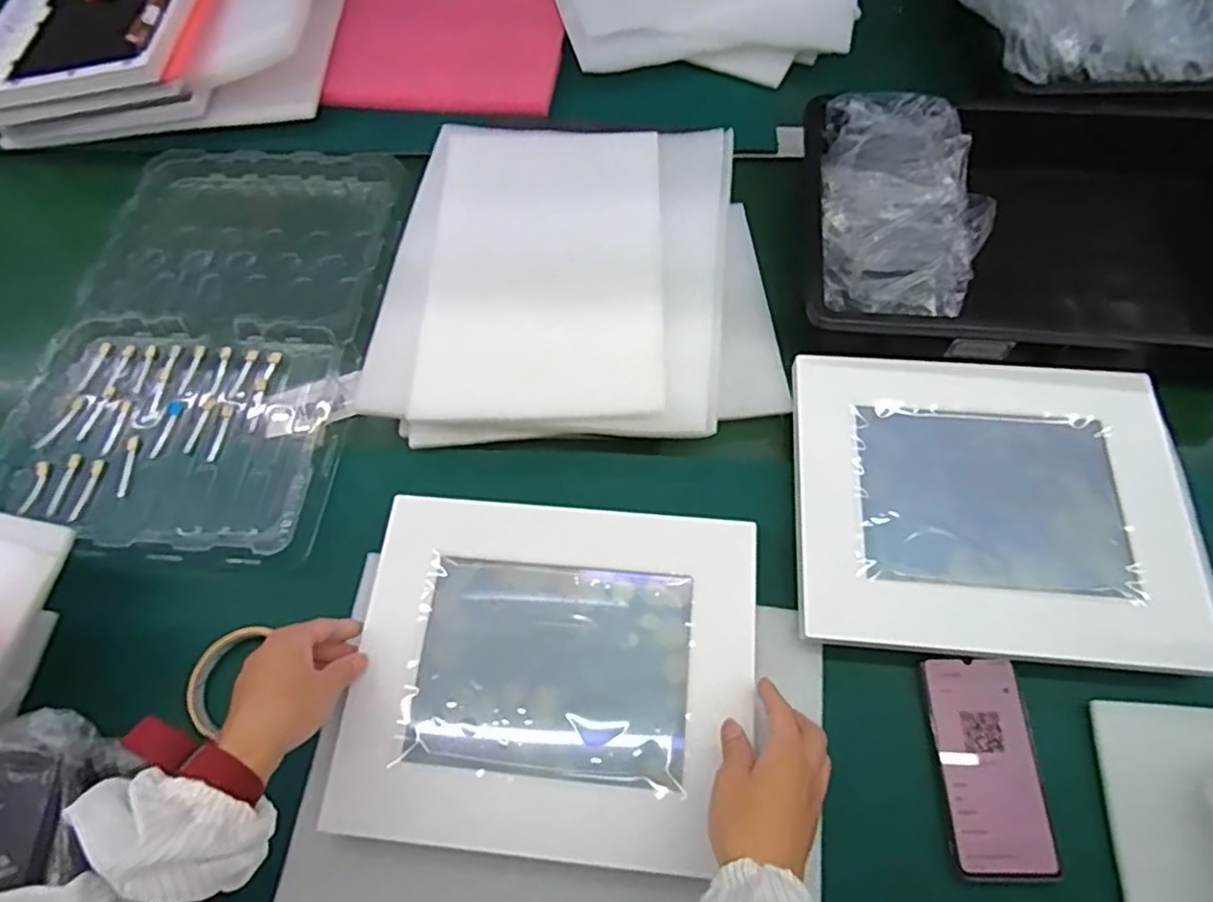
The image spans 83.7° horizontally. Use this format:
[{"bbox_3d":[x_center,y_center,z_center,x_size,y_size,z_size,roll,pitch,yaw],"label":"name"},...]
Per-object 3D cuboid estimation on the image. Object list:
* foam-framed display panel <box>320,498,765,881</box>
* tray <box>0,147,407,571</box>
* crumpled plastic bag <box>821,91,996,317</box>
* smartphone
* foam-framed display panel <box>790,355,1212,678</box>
[{"bbox_3d":[-0.041,0.163,0.511,0.301,0.022,0.244,4,65,4],"label":"foam-framed display panel"},{"bbox_3d":[-0.393,-0.123,0.691,0.327,0.041,0.479,6,65,4],"label":"tray"},{"bbox_3d":[0.292,-0.234,0.656,0.165,0.085,0.235,2,65,2],"label":"crumpled plastic bag"},{"bbox_3d":[0.278,0.228,0.493,0.071,0.010,0.146,-1,65,1],"label":"smartphone"},{"bbox_3d":[0.312,0.039,0.551,0.305,0.022,0.249,4,65,3],"label":"foam-framed display panel"}]

